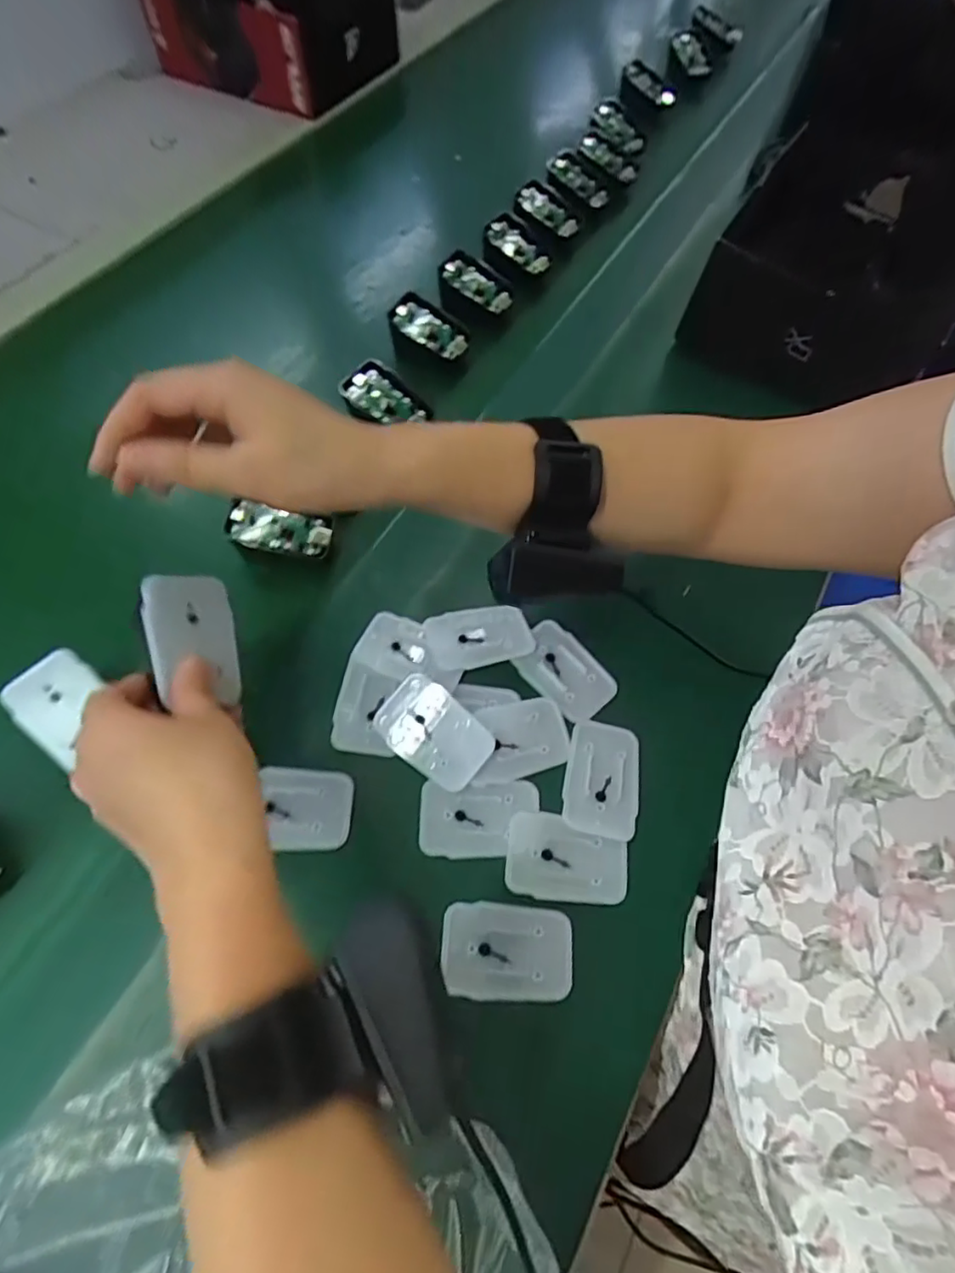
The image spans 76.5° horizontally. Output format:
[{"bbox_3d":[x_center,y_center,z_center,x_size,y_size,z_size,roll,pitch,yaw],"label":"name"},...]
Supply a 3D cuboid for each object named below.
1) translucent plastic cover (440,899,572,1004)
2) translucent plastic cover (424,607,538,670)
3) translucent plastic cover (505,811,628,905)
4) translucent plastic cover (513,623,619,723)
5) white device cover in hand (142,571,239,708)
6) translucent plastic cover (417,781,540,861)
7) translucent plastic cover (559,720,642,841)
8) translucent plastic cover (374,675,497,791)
[{"bbox_3d":[0.016,0.170,0.327,0.070,0.004,0.046,6,63,1],"label":"translucent plastic cover"},{"bbox_3d":[0.002,-0.001,0.410,0.072,0.010,0.046,-10,64,-7],"label":"translucent plastic cover"},{"bbox_3d":[0.052,0.127,0.347,0.068,0.004,0.045,8,63,2],"label":"translucent plastic cover"},{"bbox_3d":[0.059,0.023,0.409,0.045,0.007,0.069,-39,70,-19],"label":"translucent plastic cover"},{"bbox_3d":[-0.146,0.001,0.311,0.044,0.006,0.064,-6,86,-49],"label":"white device cover in hand"},{"bbox_3d":[0.001,0.107,0.356,0.069,0.005,0.042,0,63,-2],"label":"translucent plastic cover"},{"bbox_3d":[0.077,0.085,0.368,0.044,0.004,0.069,12,63,4],"label":"translucent plastic cover"},{"bbox_3d":[-0.026,0.058,0.370,0.070,0.010,0.046,34,78,11],"label":"translucent plastic cover"}]

